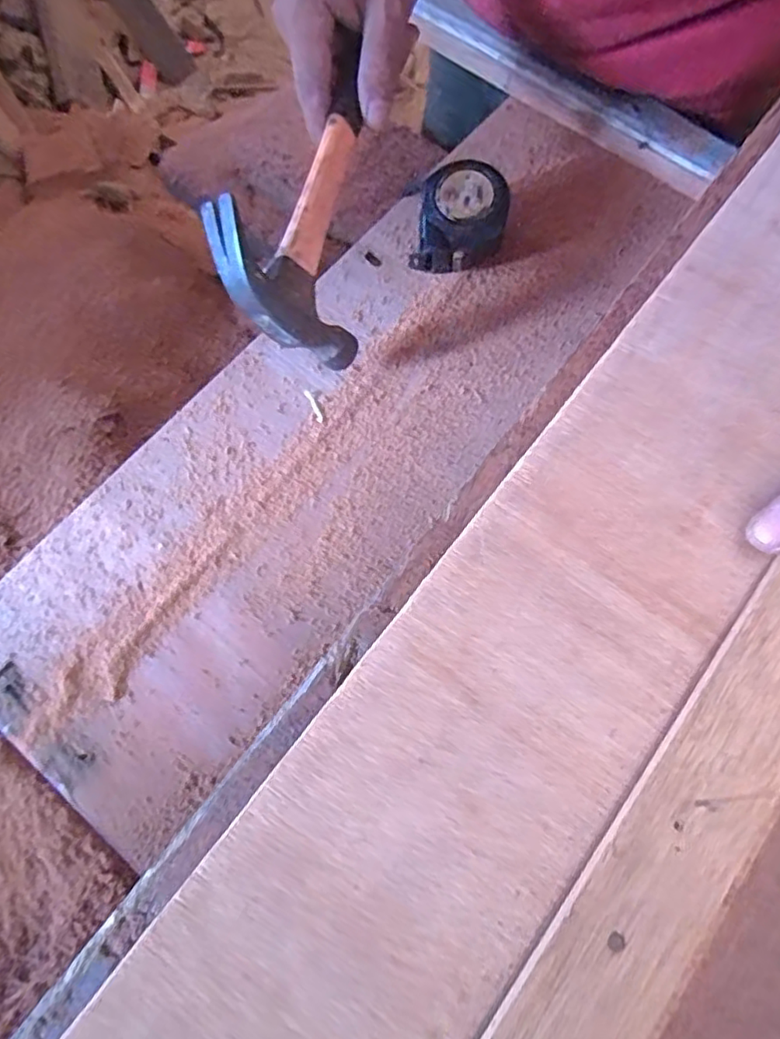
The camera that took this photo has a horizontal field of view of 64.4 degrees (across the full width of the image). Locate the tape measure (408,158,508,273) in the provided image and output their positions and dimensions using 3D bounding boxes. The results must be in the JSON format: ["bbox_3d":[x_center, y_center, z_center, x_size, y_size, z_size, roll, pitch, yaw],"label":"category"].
[{"bbox_3d":[0.047,-0.197,0.406,0.056,0.032,0.064,4,88,7],"label":"tape measure"}]

